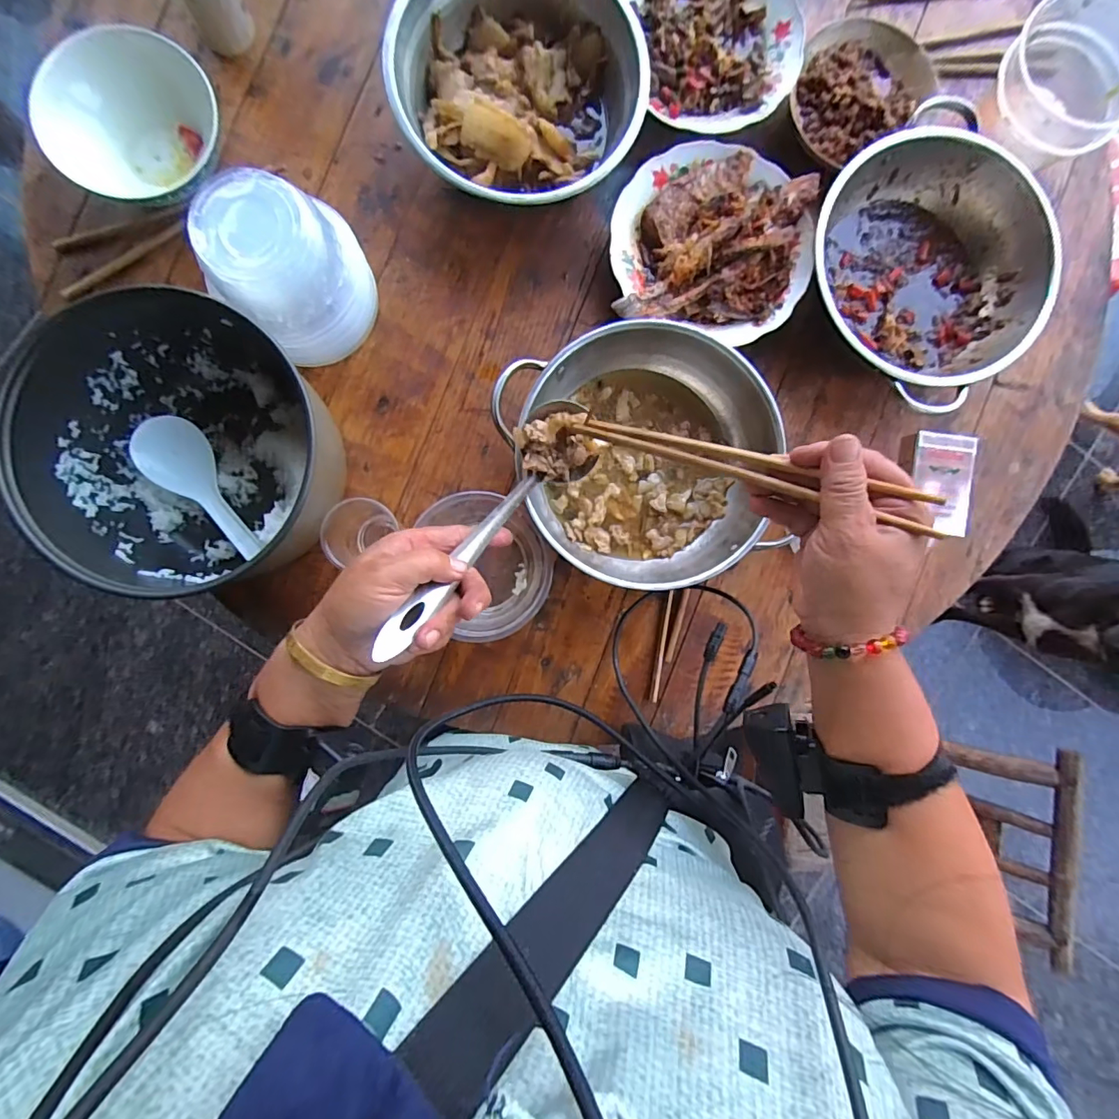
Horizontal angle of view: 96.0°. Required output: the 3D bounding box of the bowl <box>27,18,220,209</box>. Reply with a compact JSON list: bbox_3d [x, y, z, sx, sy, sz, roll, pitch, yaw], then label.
[{"bbox_3d":[-0.380,-0.390,0.468,0.149,0.071,0.136,0,90,-4],"label":"bowl"}]

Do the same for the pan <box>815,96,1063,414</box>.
[{"bbox_3d":[0.371,-0.295,0.516,0.226,0.063,0.239,0,90,-4],"label":"pan"}]

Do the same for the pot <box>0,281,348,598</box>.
[{"bbox_3d":[-0.329,-0.099,0.445,0.203,0.123,0.207,0,90,-4],"label":"pot"}]

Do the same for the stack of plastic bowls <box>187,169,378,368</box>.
[{"bbox_3d":[-0.243,-0.263,0.464,0.119,0.110,0.120,35,88,-4],"label":"stack of plastic bowls"}]

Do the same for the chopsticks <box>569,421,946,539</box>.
[{"bbox_3d":[0.106,-0.061,0.319,0.229,0.009,0.019,23,88,31],"label":"chopsticks"}]

